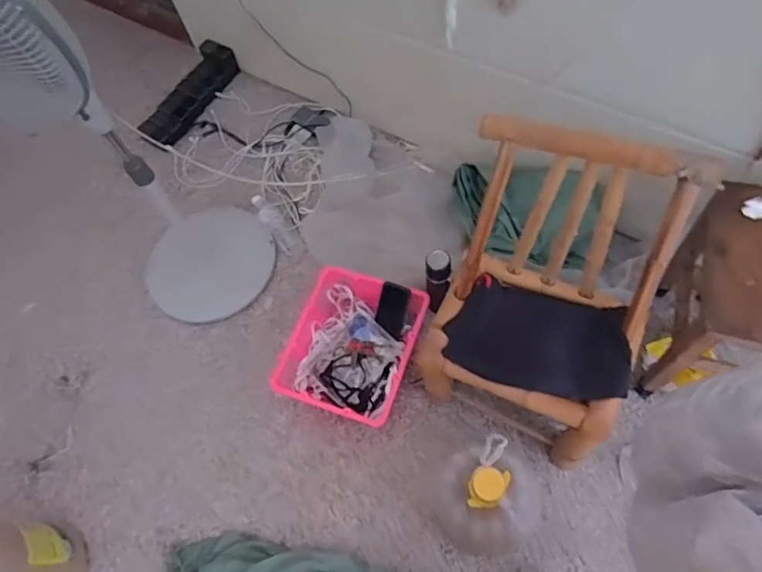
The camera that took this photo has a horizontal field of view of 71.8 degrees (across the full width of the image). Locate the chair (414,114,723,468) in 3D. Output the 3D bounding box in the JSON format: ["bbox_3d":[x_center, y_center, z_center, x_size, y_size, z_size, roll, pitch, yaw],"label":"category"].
[{"bbox_3d":[0.330,0.059,1.098,0.411,0.644,0.385,18,67,17],"label":"chair"}]

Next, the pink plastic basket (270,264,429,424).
[{"bbox_3d":[-0.080,0.150,1.401,0.326,0.128,0.374,16,66,16],"label":"pink plastic basket"}]

